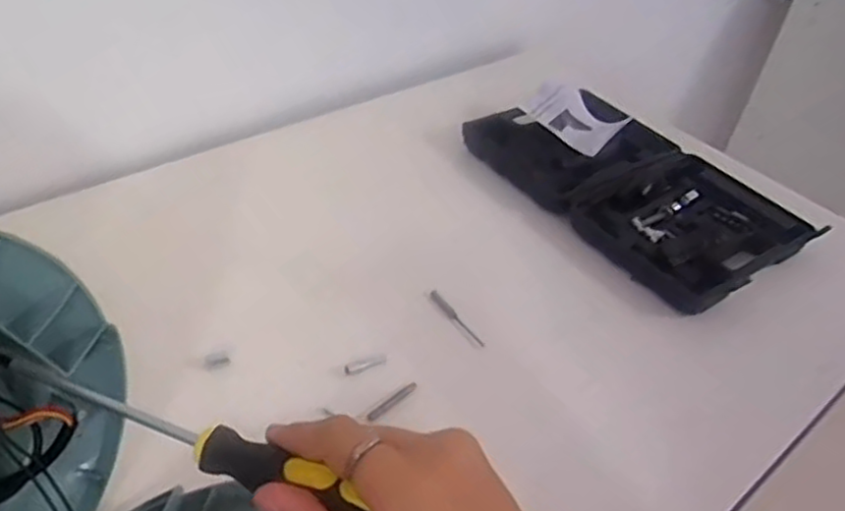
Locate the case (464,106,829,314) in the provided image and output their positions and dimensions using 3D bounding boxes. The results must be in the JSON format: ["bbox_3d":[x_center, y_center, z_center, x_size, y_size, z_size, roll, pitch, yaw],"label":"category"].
[{"bbox_3d":[0.227,-0.074,0.770,0.201,0.041,0.324,-22,48,-31],"label":"case"}]

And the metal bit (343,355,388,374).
[{"bbox_3d":[-0.045,0.088,0.574,0.039,0.007,0.007,-18,46,-27],"label":"metal bit"}]

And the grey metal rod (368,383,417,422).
[{"bbox_3d":[-0.023,0.112,0.547,0.047,0.006,0.007,-29,52,-35],"label":"grey metal rod"}]

